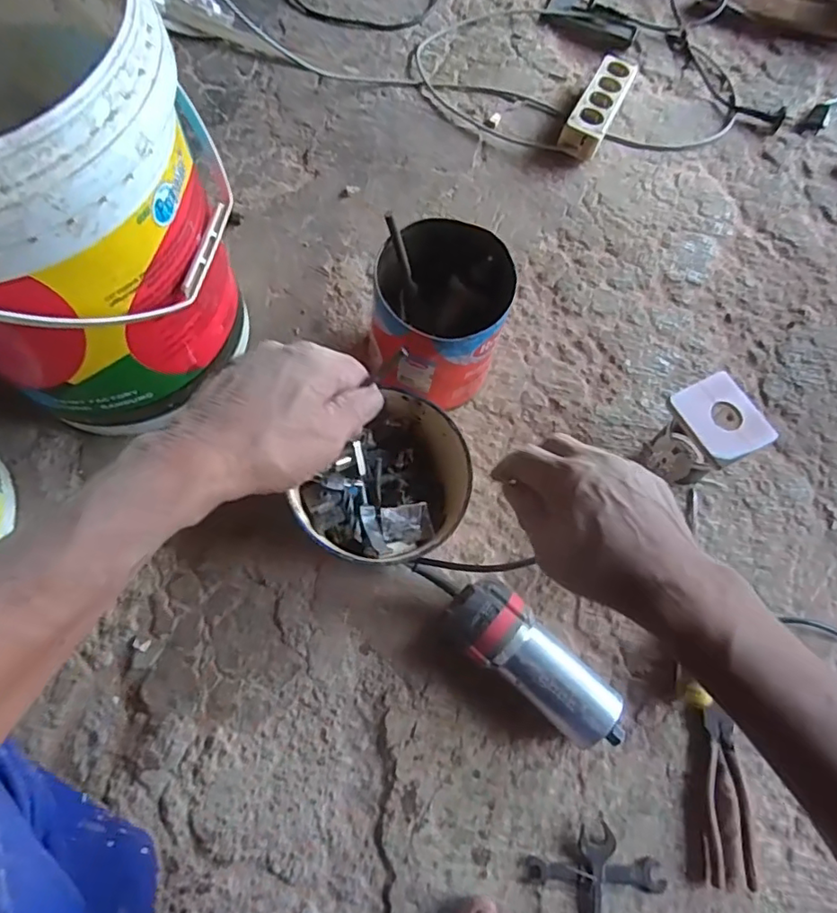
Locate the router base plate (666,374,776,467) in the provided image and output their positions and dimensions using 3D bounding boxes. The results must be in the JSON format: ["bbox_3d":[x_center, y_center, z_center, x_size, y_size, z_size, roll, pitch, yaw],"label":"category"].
[{"bbox_3d":[0.309,-0.040,0.586,0.077,0.010,0.089,-27,73,-12],"label":"router base plate"}]

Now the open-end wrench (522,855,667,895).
[{"bbox_3d":[0.162,0.377,0.522,0.125,0.007,0.026,5,69,-1],"label":"open-end wrench"}]

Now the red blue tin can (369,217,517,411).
[{"bbox_3d":[0.025,-0.150,0.652,0.135,0.156,0.162,19,70,5],"label":"red blue tin can"}]

